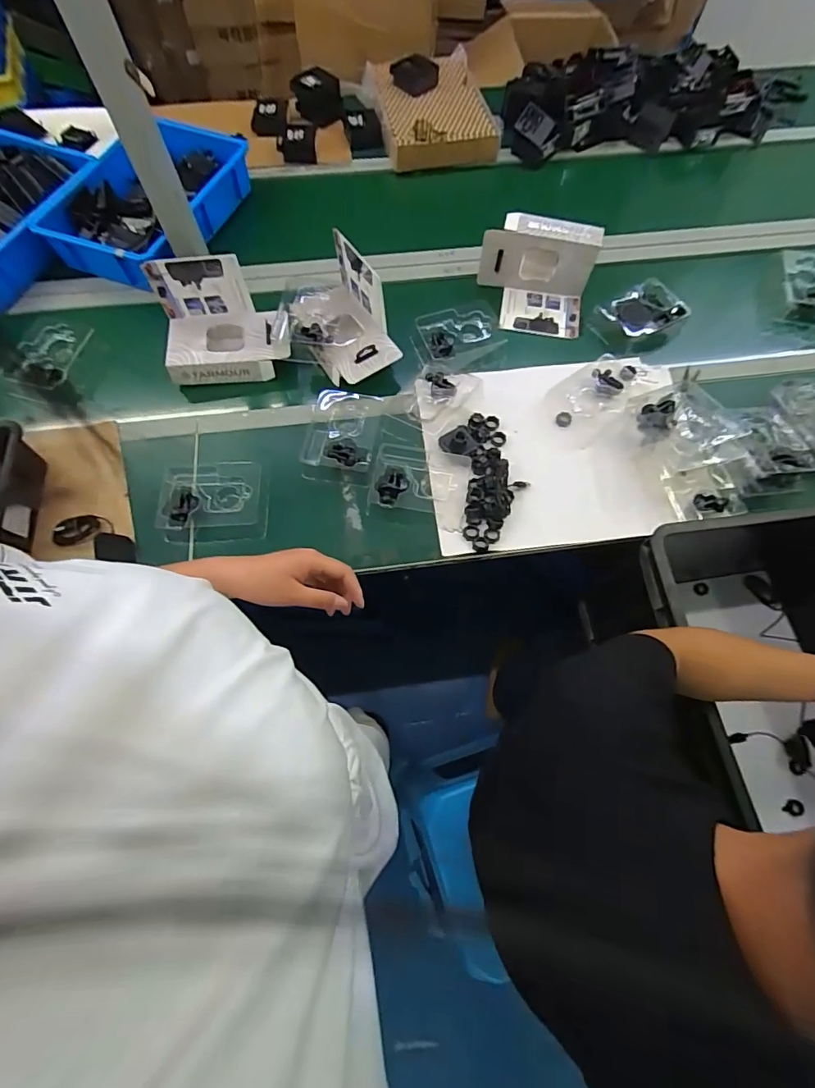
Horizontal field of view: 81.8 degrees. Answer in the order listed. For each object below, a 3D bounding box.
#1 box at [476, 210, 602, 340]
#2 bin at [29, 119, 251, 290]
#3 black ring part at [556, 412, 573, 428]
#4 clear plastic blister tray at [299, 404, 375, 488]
[{"bbox_3d":[0.252,-0.531,0.931,0.218,0.124,0.165,11,69,5],"label":"box"},{"bbox_3d":[-0.544,-0.739,1.024,0.323,0.093,0.414,14,68,8],"label":"bin"},{"bbox_3d":[0.287,-0.228,0.863,0.028,0.005,0.029,0,68,0],"label":"black ring part"},{"bbox_3d":[-0.119,-0.183,0.828,0.127,0.046,0.152,10,69,4],"label":"clear plastic blister tray"}]

